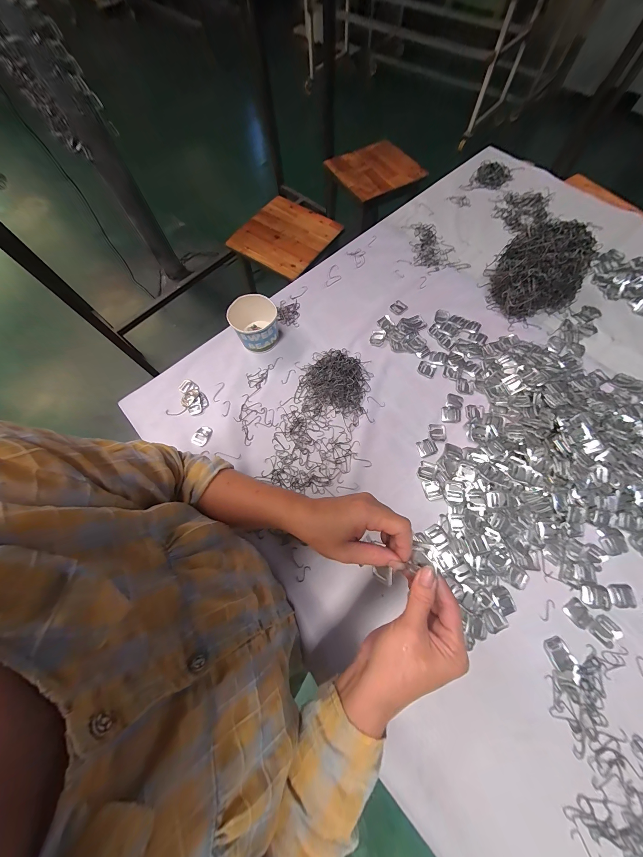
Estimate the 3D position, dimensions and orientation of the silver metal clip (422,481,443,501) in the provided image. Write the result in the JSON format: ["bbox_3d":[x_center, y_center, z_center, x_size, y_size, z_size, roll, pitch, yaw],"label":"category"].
[{"bbox_3d":[0.193,0.107,0.475,0.027,0.005,0.034,-12,70,-3],"label":"silver metal clip"}]

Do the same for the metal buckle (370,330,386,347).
[{"bbox_3d":[0.118,-0.190,0.575,0.028,0.007,0.036,15,71,7],"label":"metal buckle"}]

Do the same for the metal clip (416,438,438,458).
[{"bbox_3d":[0.193,0.035,0.501,0.034,0.004,0.031,-19,71,-5],"label":"metal clip"}]

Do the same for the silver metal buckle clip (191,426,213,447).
[{"bbox_3d":[-0.225,0.015,0.518,0.032,0.004,0.040,22,72,9],"label":"silver metal buckle clip"}]

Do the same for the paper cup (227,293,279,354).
[{"bbox_3d":[-0.133,-0.211,0.556,0.088,0.079,0.084,0,70,1],"label":"paper cup"}]

